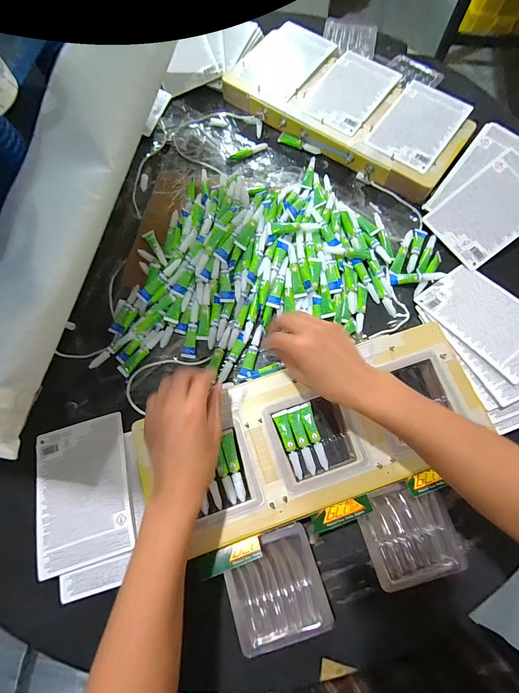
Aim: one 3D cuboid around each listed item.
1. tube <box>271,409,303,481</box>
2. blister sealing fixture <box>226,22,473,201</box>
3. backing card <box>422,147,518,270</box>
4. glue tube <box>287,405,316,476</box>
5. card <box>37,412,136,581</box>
[{"bbox_3d":[0.039,0.120,0.382,0.018,0.008,0.081,-18,73,-5],"label":"tube"},{"bbox_3d":[0.158,-0.434,0.554,0.431,0.042,0.203,37,76,11],"label":"blister sealing fixture"},{"bbox_3d":[0.364,-0.215,0.482,0.164,0.008,0.115,-39,82,7],"label":"backing card"},{"bbox_3d":[0.053,0.116,0.383,0.017,0.008,0.081,-13,73,-3],"label":"glue tube"},{"bbox_3d":[-0.222,0.180,0.390,0.113,0.010,0.166,-17,67,-3],"label":"card"}]

